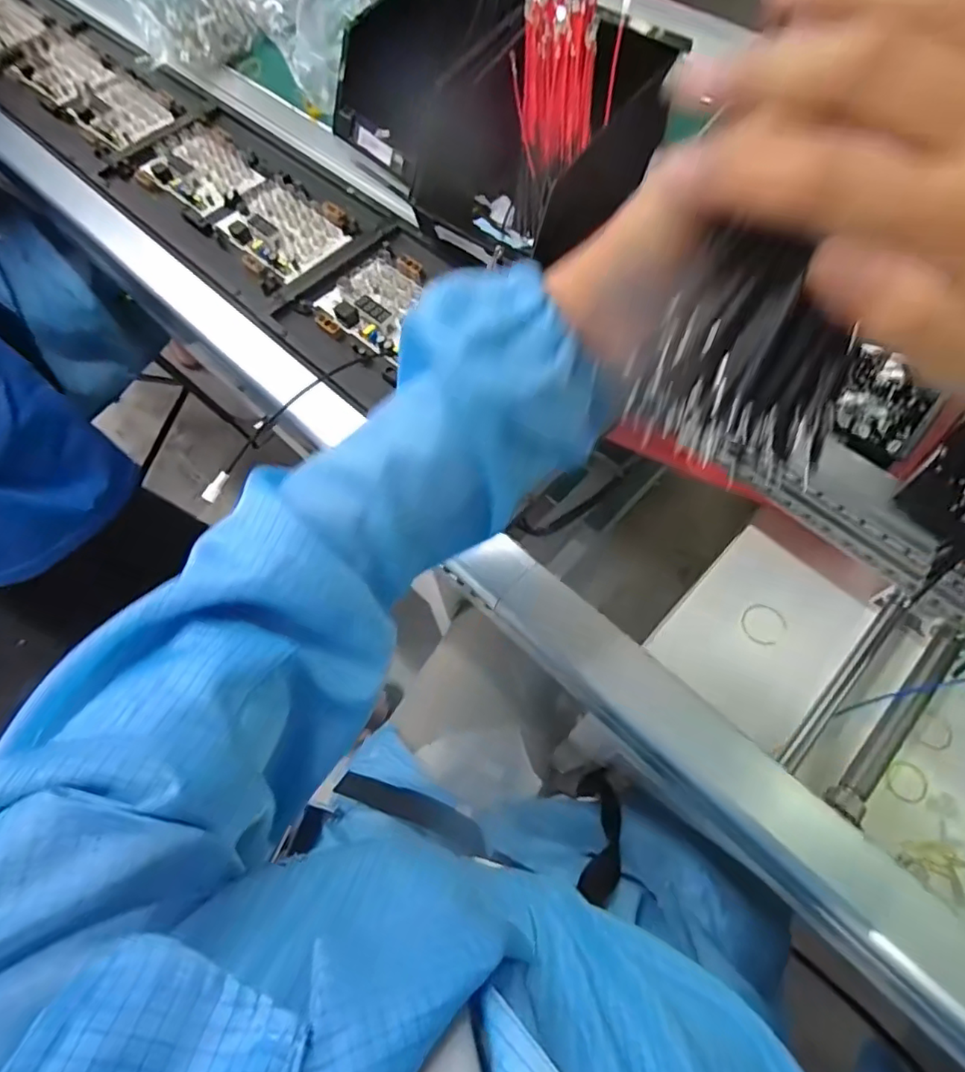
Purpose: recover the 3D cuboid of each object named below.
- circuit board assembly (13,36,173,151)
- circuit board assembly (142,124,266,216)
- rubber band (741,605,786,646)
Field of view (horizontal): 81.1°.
[{"bbox_3d":[-0.534,-0.601,0.764,0.101,0.013,0.316,-43,70,-16],"label":"circuit board assembly"},{"bbox_3d":[-0.338,-0.443,0.679,0.138,0.016,0.098,40,73,19],"label":"circuit board assembly"},{"bbox_3d":[0.263,0.081,0.527,0.037,0.004,0.038,40,72,19],"label":"rubber band"}]

